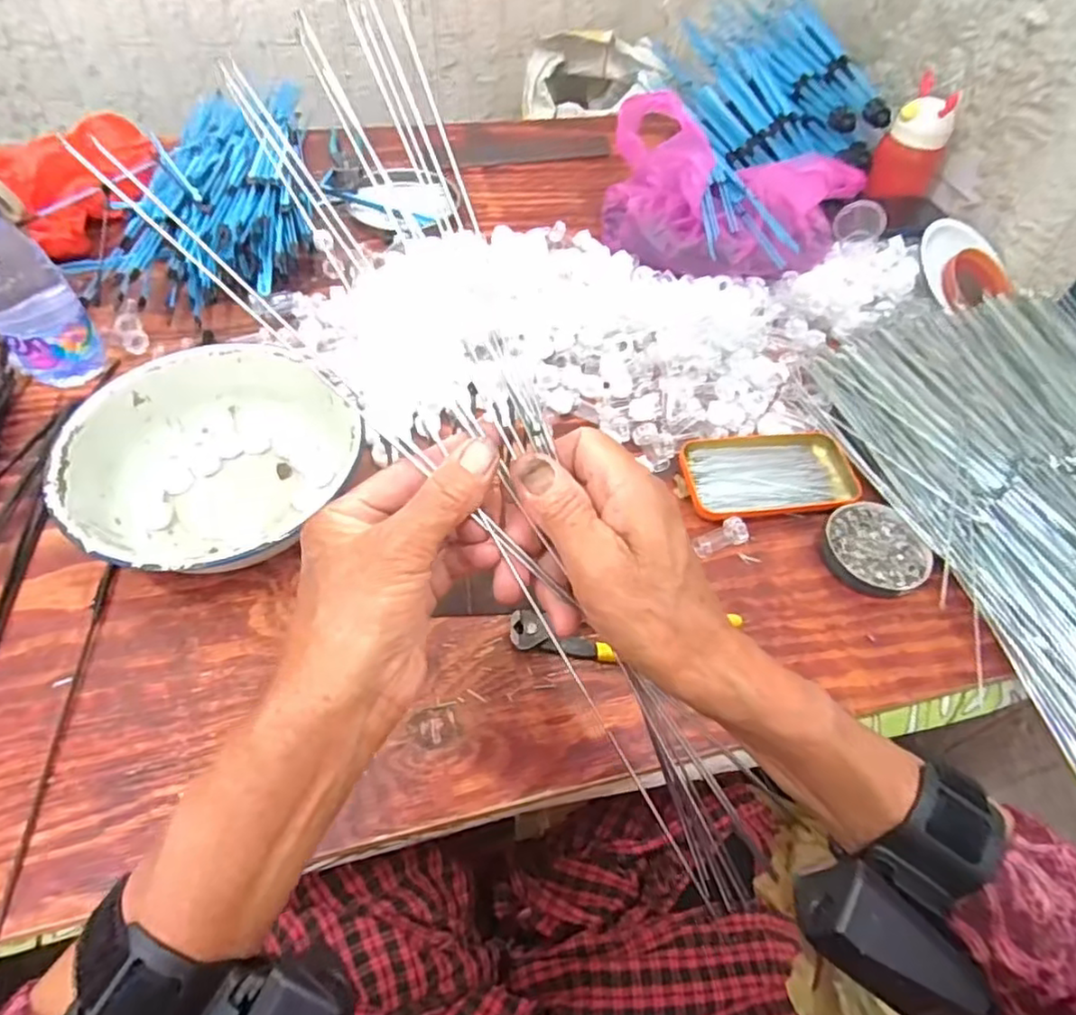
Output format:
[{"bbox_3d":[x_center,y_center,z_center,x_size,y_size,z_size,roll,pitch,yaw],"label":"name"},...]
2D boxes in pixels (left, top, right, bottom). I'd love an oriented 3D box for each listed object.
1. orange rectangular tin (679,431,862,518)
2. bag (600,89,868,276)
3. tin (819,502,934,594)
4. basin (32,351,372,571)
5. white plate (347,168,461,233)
[{"bbox_3d":[0.195,-0.031,0.557,0.145,0.019,0.086,-7,55,-11],"label":"orange rectangular tin"},{"bbox_3d":[0.229,-0.346,0.708,0.295,0.100,0.204,8,53,1],"label":"bag"},{"bbox_3d":[0.270,0.034,0.522,0.080,0.016,0.075,3,53,-3],"label":"tin"},{"bbox_3d":[-0.248,-0.030,0.503,0.194,0.071,0.202,3,53,-3],"label":"basin"},{"bbox_3d":[-0.157,-0.369,0.771,0.123,0.013,0.142,1,54,-5],"label":"white plate"}]

